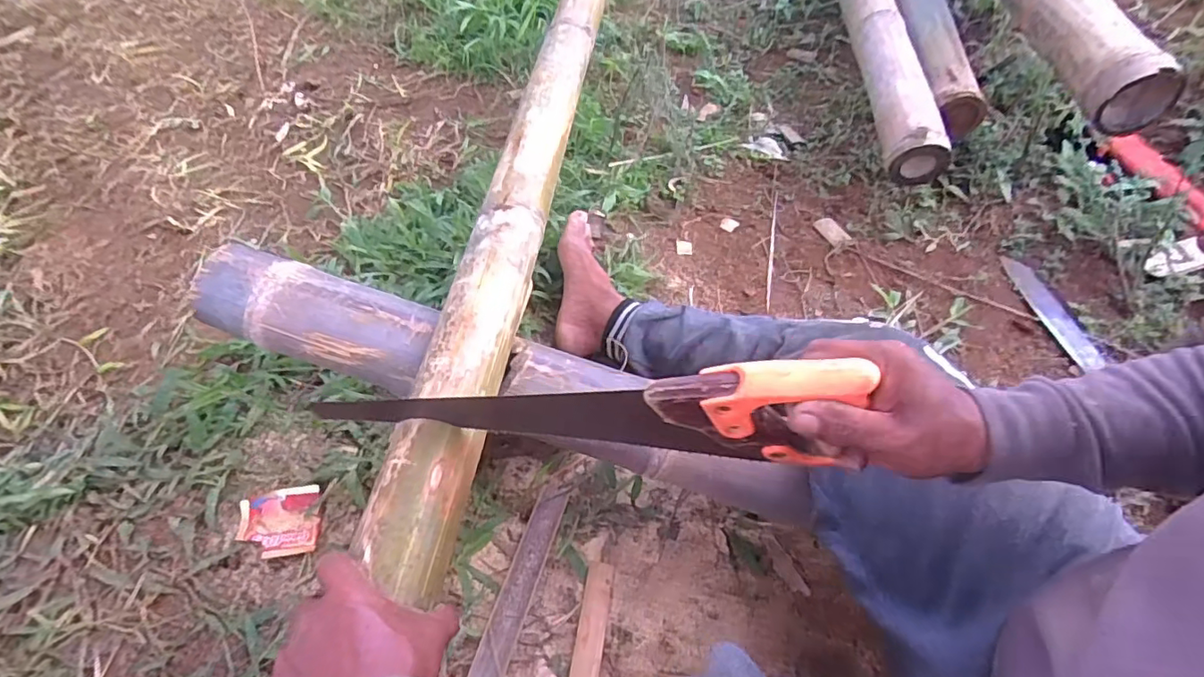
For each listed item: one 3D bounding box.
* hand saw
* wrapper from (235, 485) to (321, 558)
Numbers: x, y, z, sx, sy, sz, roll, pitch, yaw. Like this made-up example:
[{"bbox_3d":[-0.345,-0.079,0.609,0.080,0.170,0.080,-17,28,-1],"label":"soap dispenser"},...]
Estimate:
[{"bbox_3d":[-0.021,0.062,0.436,0.403,0.108,0.030,-3,50,19],"label":"hand saw"},{"bbox_3d":[-0.369,0.212,0.645,0.084,0.012,0.076,-8,53,-7],"label":"wrapper"}]

